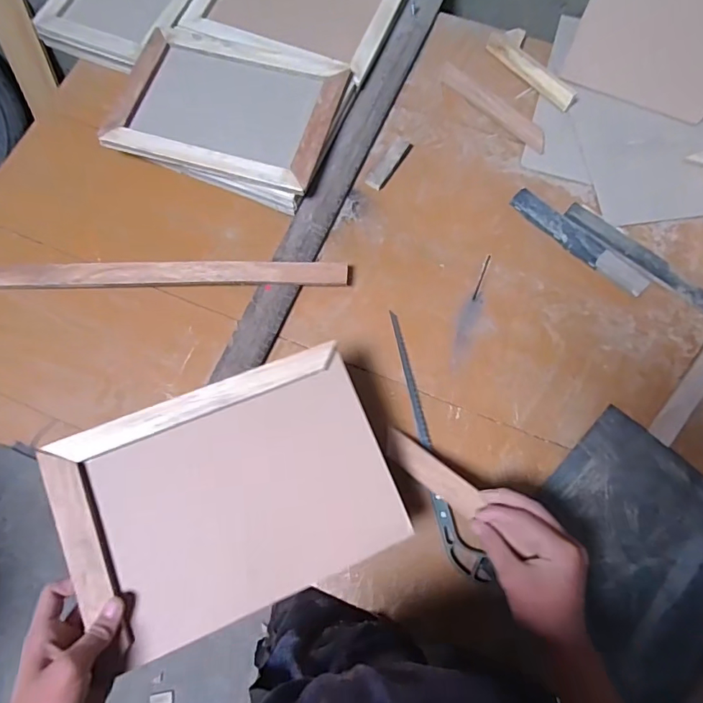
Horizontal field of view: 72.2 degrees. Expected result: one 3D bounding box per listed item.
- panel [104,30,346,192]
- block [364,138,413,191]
[{"bbox_3d":[-0.165,-0.344,0.662,0.288,0.020,0.218,14,73,7],"label":"panel"},{"bbox_3d":[0.054,-0.266,0.678,0.028,0.009,0.090,31,77,10],"label":"block"}]

